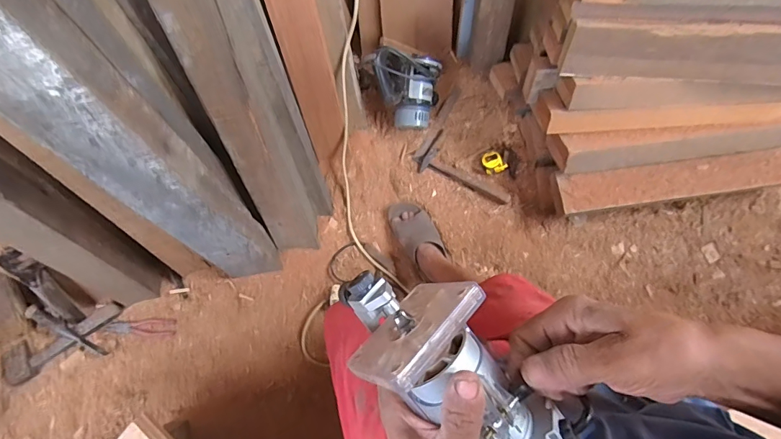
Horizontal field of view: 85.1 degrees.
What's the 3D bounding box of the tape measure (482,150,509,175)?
[{"bbox_3d":[0.307,-0.171,1.270,0.058,0.038,0.074,-23,76,-4],"label":"tape measure"}]

